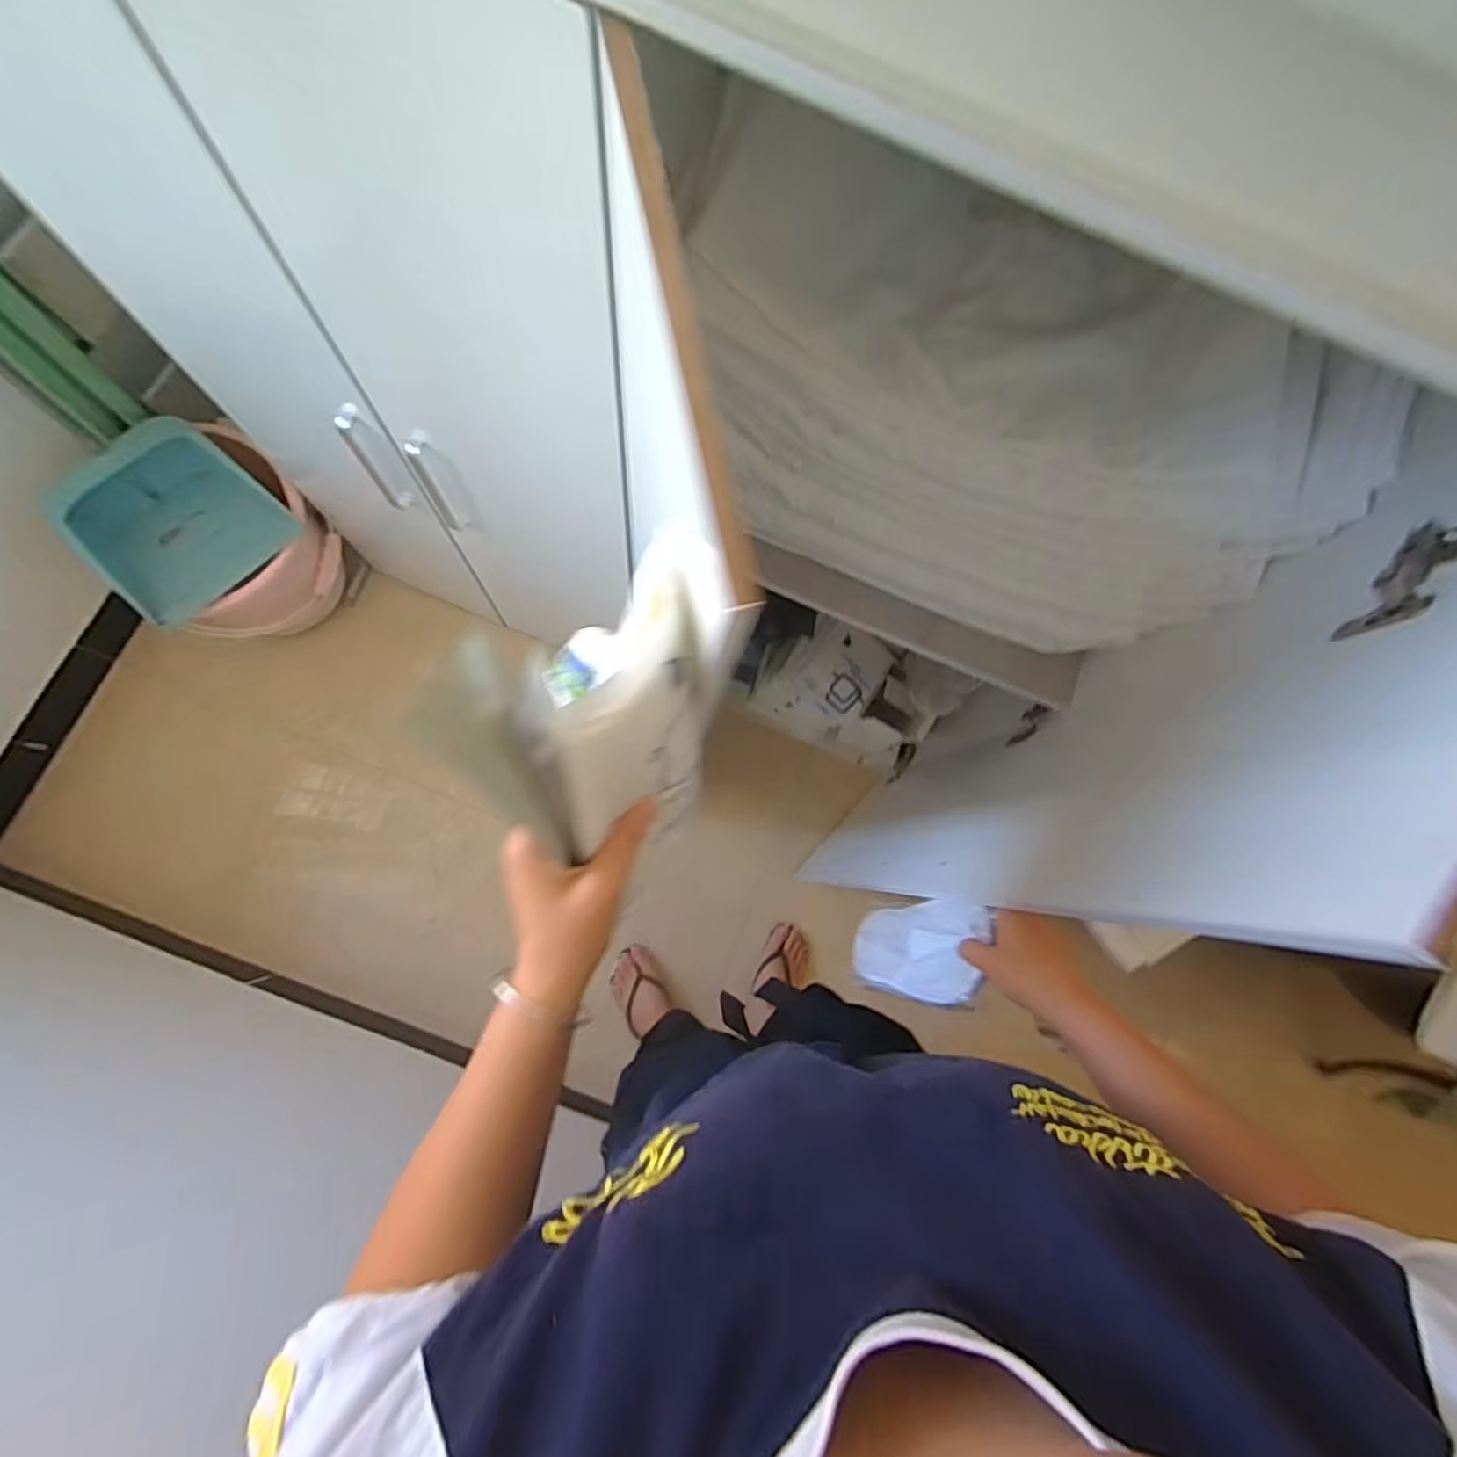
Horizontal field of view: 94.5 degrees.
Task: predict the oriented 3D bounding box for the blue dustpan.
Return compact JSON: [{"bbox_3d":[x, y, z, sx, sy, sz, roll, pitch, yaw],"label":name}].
[{"bbox_3d":[-0.942,-0.360,1.136,0.319,0.085,0.278,44,81,4],"label":"blue dustpan"}]

